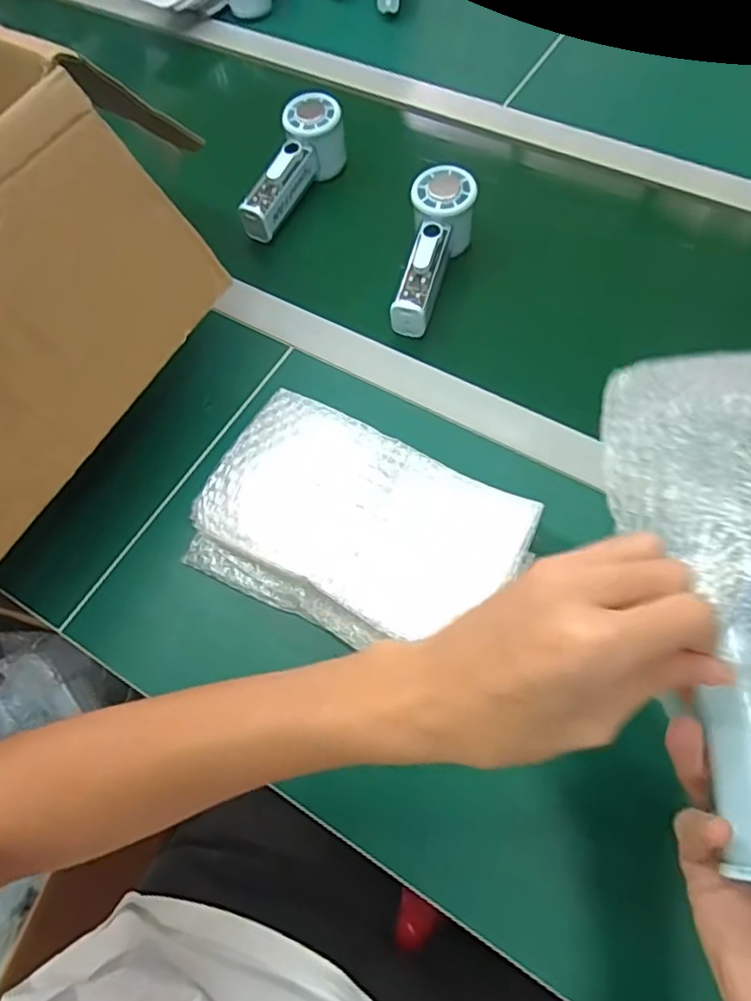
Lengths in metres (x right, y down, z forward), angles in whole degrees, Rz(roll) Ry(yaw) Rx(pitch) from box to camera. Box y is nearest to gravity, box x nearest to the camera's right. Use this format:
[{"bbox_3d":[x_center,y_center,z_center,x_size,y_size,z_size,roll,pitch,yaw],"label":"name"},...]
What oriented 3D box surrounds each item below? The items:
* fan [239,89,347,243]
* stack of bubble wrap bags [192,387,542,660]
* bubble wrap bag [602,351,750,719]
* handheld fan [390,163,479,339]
[{"bbox_3d":[-0.080,-0.326,0.600,0.049,0.063,0.146,18,66,12],"label":"fan"},{"bbox_3d":[-0.014,0.023,0.433,0.216,0.048,0.138,26,68,15],"label":"stack of bubble wrap bags"},{"bbox_3d":[0.170,-0.001,0.305,0.106,0.047,0.189,15,66,11],"label":"bubble wrap bag"},{"bbox_3d":[0.049,-0.221,0.549,0.052,0.056,0.157,16,81,11],"label":"handheld fan"}]

